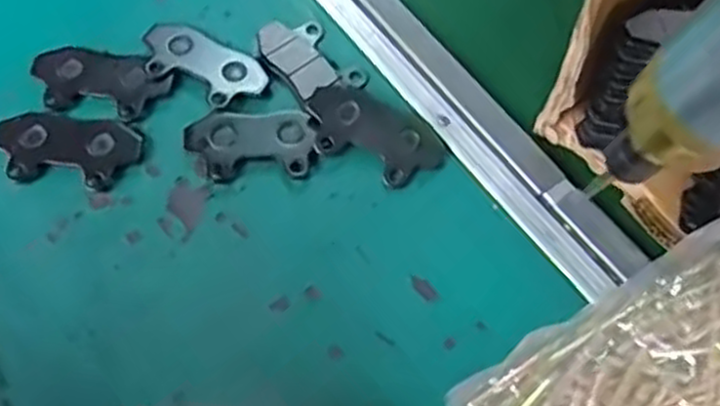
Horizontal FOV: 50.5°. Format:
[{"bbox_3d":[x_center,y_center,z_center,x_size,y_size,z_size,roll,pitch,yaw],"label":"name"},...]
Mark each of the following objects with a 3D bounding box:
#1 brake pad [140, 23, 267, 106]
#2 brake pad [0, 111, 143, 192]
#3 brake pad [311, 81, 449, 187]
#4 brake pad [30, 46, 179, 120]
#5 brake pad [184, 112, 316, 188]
[{"bbox_3d":[-0.087,-0.076,0.417,0.070,0.006,0.037,23,66,8],"label":"brake pad"},{"bbox_3d":[-0.151,-0.028,0.393,0.072,0.006,0.039,10,65,2],"label":"brake pad"},{"bbox_3d":[0.009,-0.036,0.402,0.073,0.013,0.039,24,66,9],"label":"brake pad"},{"bbox_3d":[-0.140,-0.066,0.408,0.070,0.007,0.035,9,65,2],"label":"brake pad"},{"bbox_3d":[-0.057,-0.031,0.400,0.066,0.006,0.038,-3,65,-3],"label":"brake pad"}]

